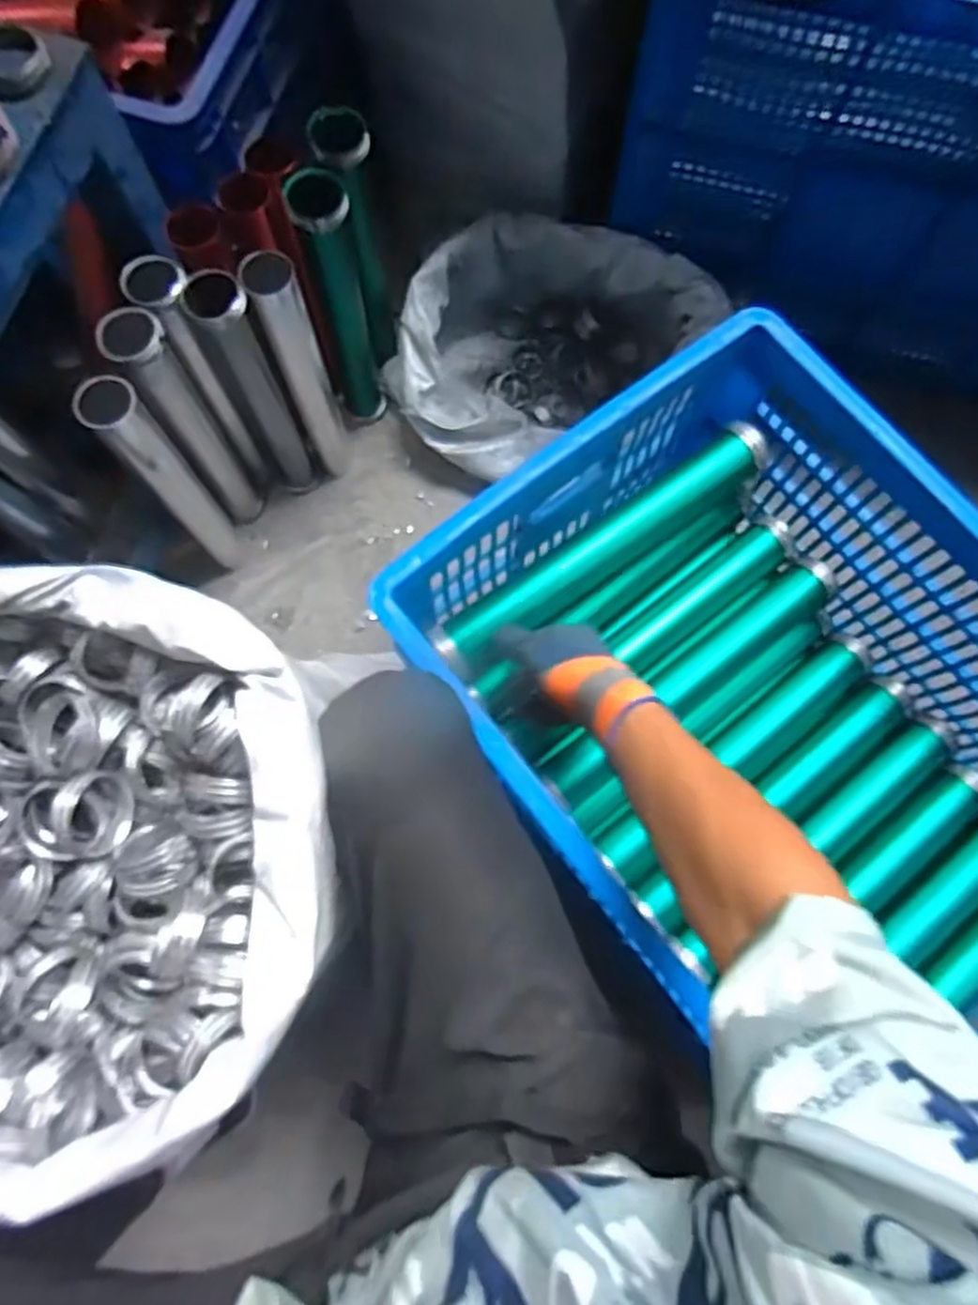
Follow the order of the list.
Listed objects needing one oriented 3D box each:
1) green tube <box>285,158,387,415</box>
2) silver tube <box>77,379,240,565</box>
[{"bbox_3d":[-0.174,-0.408,0.897,0.072,0.353,0.067,-16,76,-6],"label":"green tube"},{"bbox_3d":[-0.367,-0.191,0.856,0.055,0.333,0.060,-37,80,-11],"label":"silver tube"}]

